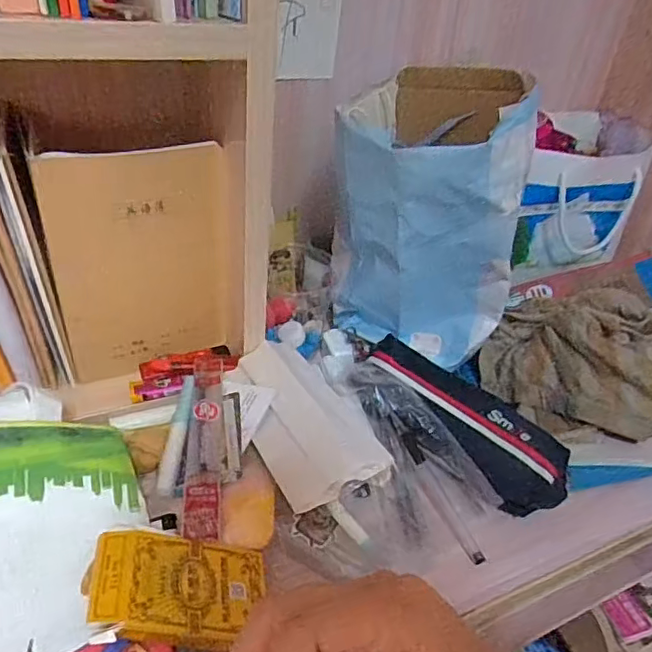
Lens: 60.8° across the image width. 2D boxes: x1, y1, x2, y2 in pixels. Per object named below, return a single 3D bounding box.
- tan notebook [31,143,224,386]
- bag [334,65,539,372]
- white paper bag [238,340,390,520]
[{"bbox_3d":[-0.151,-0.050,0.465,0.139,0.194,0.012,-15,39,-28],"label":"tan notebook"},{"bbox_3d":[0.098,-0.122,0.544,0.162,0.209,0.202,9,35,3],"label":"bag"},{"bbox_3d":[-0.021,0.068,0.441,0.081,0.020,0.162,-12,40,-25],"label":"white paper bag"}]

